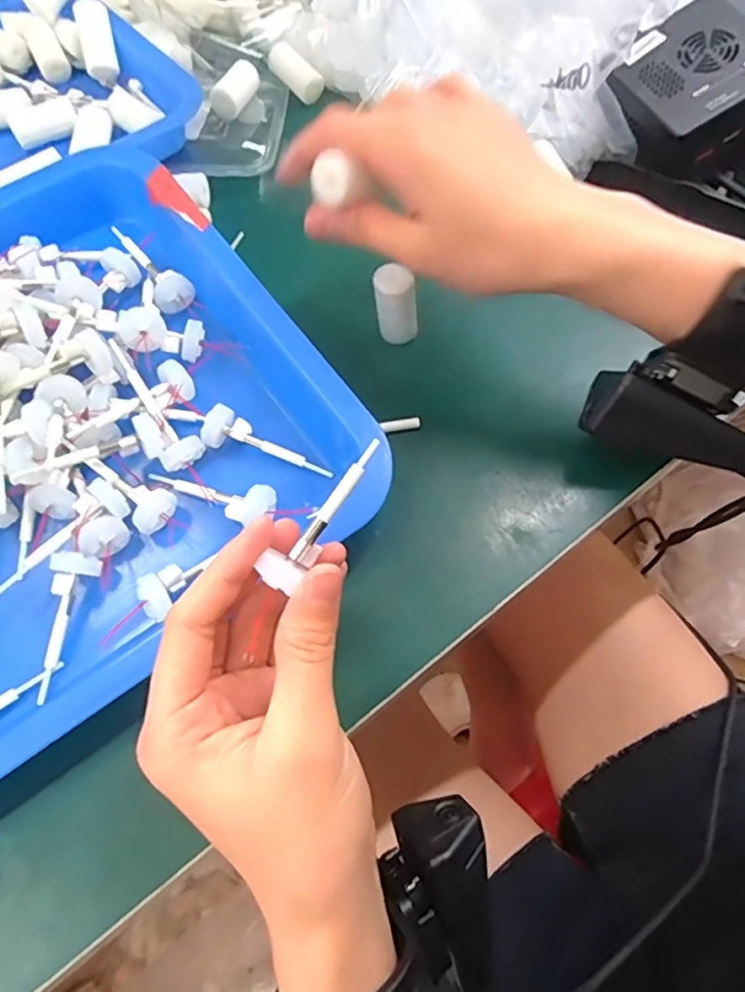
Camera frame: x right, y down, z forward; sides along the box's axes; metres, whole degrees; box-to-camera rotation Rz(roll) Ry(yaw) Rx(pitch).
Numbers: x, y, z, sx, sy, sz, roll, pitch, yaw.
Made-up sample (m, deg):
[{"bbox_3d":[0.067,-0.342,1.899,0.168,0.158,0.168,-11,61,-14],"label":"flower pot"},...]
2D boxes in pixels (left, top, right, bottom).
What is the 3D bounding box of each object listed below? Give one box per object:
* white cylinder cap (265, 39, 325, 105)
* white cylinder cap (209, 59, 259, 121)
[{"bbox_3d":[-0.056,-0.303,0.419,0.017,0.014,0.048,-43,86,-17],"label":"white cylinder cap"},{"bbox_3d":[-0.090,-0.277,0.397,0.020,0.017,0.039,28,68,16],"label":"white cylinder cap"}]

